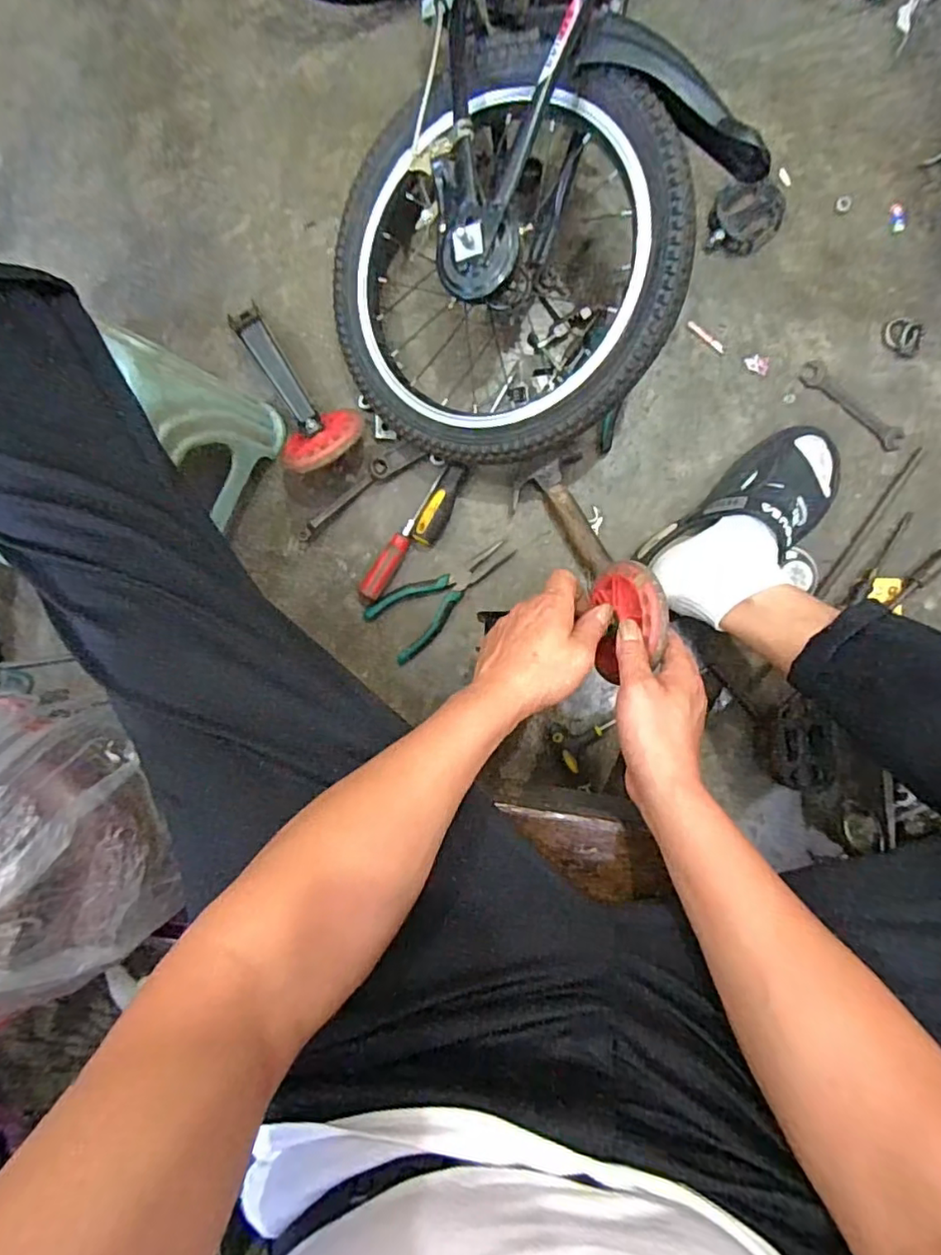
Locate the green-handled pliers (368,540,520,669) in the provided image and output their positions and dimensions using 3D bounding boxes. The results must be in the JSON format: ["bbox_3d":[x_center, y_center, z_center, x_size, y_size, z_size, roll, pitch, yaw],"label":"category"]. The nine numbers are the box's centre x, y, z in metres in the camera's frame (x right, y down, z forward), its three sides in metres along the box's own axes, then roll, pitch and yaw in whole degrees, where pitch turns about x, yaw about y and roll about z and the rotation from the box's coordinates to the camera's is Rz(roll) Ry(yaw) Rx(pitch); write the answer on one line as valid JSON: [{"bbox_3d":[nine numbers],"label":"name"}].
[{"bbox_3d":[-0.033,-0.043,0.718,0.183,0.022,0.078,-37,93,5],"label":"green-handled pliers"}]

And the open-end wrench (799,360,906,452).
[{"bbox_3d":[0.455,-0.263,0.706,0.142,0.004,0.029,38,96,-2],"label":"open-end wrench"}]

